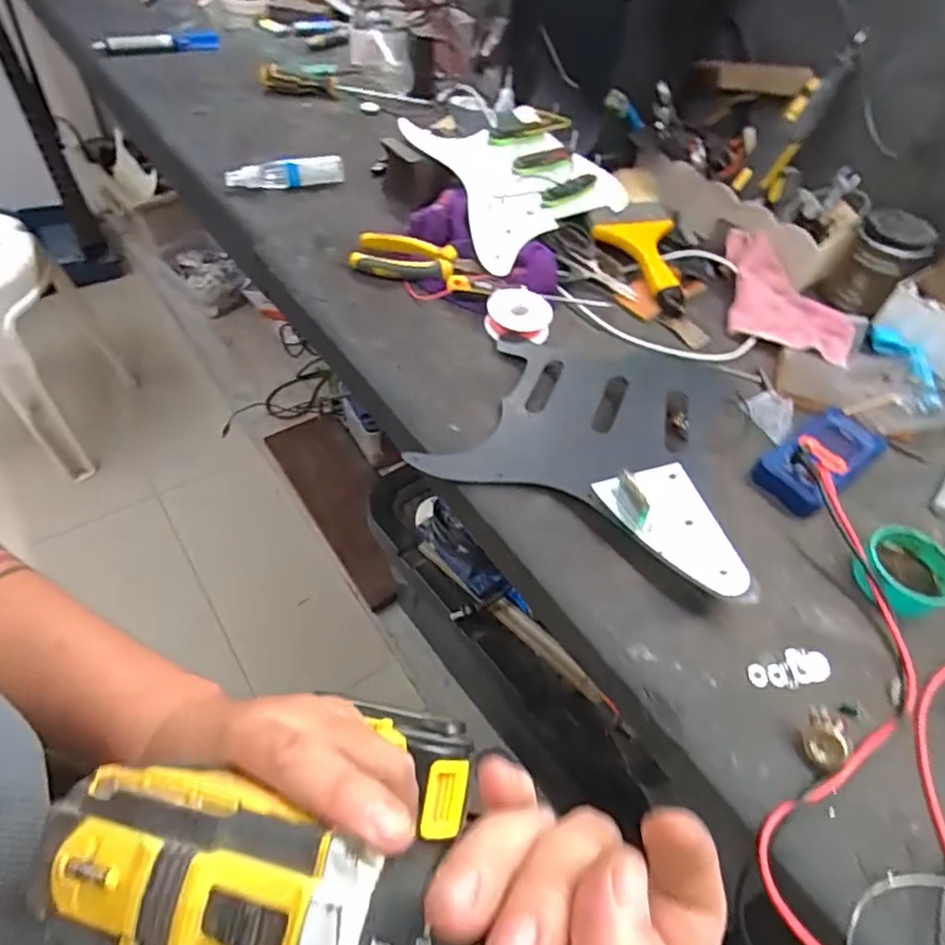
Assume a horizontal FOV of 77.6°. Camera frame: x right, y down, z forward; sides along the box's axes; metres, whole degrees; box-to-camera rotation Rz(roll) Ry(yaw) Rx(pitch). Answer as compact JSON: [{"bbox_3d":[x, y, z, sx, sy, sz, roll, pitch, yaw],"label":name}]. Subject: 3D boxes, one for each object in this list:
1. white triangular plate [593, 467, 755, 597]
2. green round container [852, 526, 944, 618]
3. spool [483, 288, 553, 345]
[{"bbox_3d":[0.145,0.043,0.424,0.066,0.007,0.112,-20,54,-4],"label":"white triangular plate"},{"bbox_3d":[0.314,0.071,0.423,0.058,0.026,0.060,3,52,-3],"label":"green round container"},{"bbox_3d":[0.045,-0.153,0.571,0.062,0.016,0.062,3,52,-3],"label":"spool"}]

